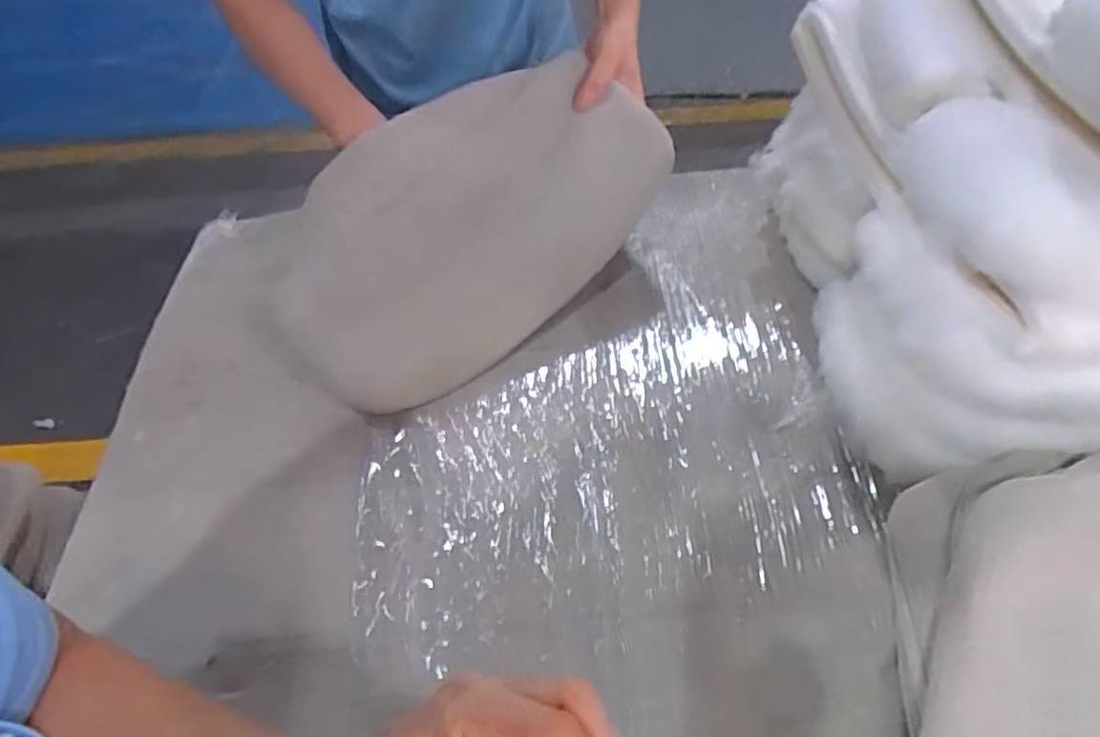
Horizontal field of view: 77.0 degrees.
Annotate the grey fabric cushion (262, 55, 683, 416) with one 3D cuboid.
[{"bbox_3d":[-0.091,-0.151,0.725,0.430,0.063,0.259,-39,85,-2],"label":"grey fabric cushion"}]

